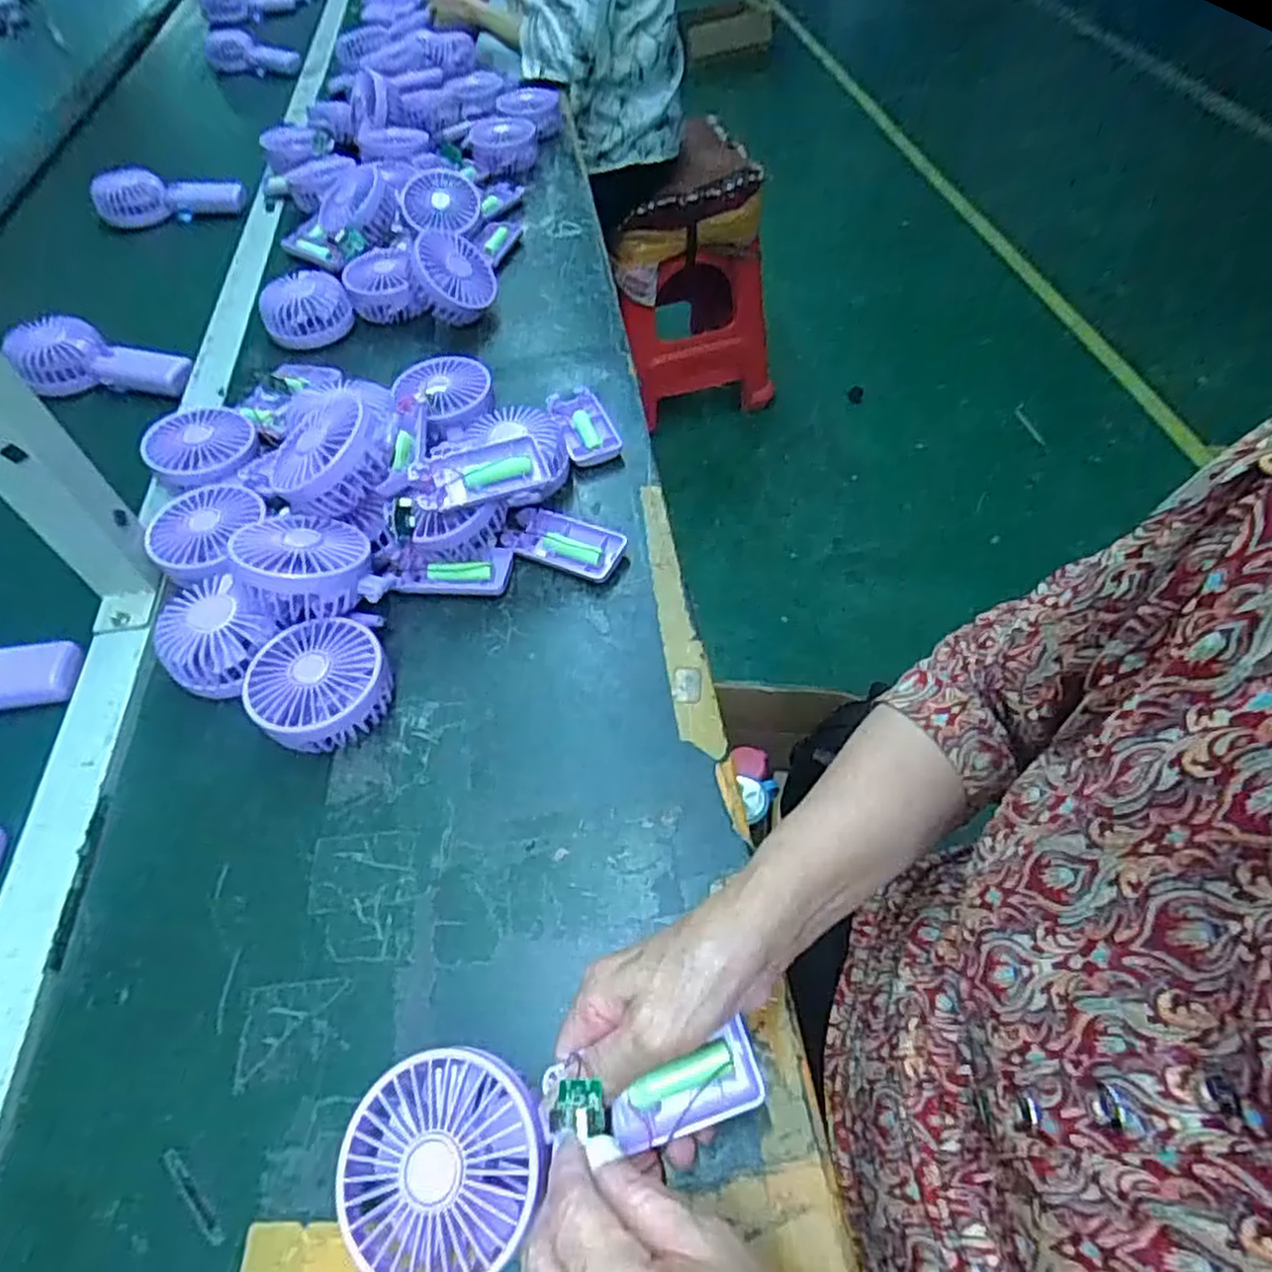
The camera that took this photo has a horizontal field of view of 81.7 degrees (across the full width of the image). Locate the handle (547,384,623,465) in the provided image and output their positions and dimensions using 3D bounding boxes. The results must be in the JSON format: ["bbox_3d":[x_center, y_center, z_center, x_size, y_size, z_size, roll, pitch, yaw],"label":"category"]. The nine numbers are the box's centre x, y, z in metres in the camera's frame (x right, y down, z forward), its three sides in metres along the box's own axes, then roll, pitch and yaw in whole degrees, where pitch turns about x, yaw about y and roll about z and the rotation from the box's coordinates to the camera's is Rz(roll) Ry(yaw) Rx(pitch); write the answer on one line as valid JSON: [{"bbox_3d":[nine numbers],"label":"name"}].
[{"bbox_3d":[-0.048,-0.188,0.648,0.045,0.018,0.099,-19,54,-9],"label":"handle"}]

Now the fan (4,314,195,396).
[{"bbox_3d":[-0.539,-0.276,0.748,0.178,0.039,0.078,11,54,-4],"label":"fan"}]

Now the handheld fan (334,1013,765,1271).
[{"bbox_3d":[-0.034,0.215,0.316,0.181,0.034,0.080,-11,53,-7],"label":"handheld fan"}]

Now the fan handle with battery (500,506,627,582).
[{"bbox_3d":[-0.053,-0.071,0.564,0.090,0.017,0.048,20,58,19],"label":"fan handle with battery"}]

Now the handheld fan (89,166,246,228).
[{"bbox_3d":[-0.613,-0.578,0.964,0.183,0.052,0.051,-2,54,2],"label":"handheld fan"}]

